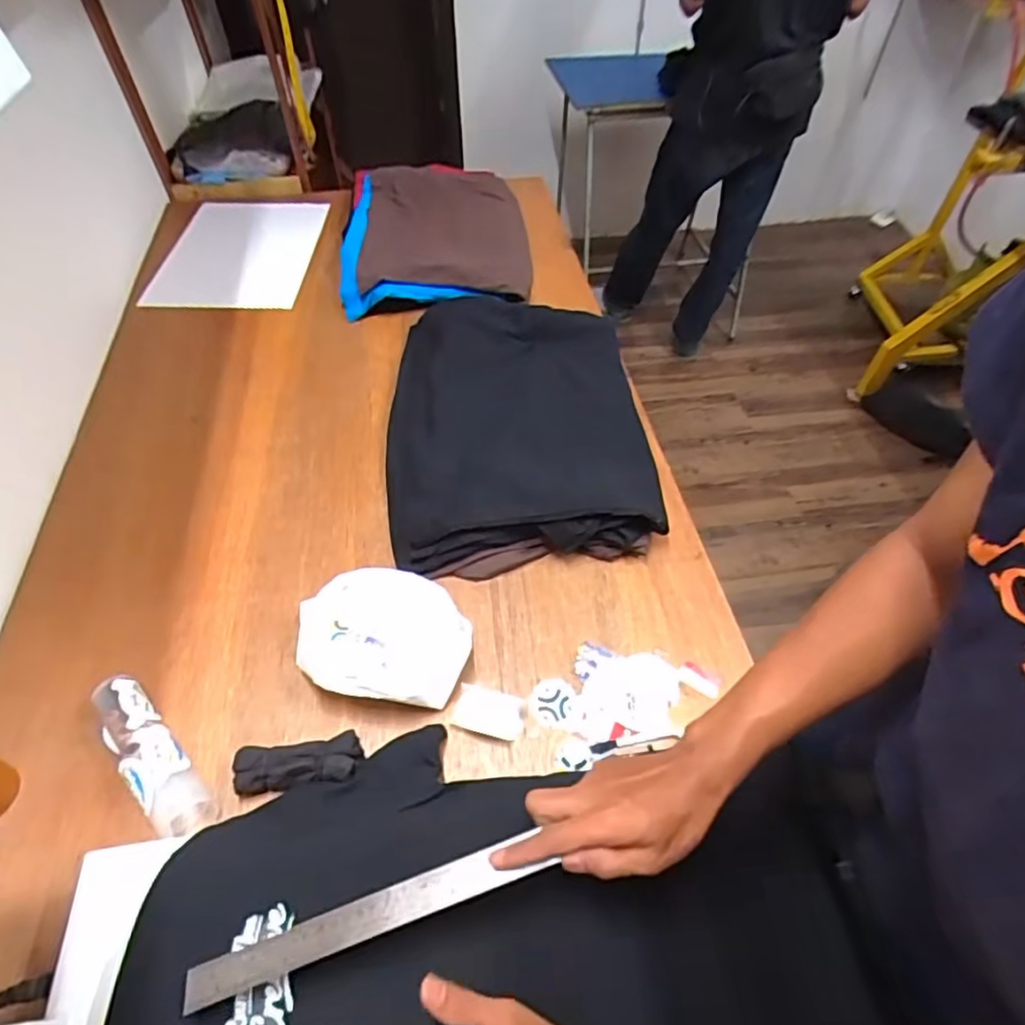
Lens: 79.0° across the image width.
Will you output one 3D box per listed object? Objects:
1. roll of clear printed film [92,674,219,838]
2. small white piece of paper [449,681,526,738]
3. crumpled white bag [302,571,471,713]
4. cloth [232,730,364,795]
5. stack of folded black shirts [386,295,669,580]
[{"bbox_3d":[-0.376,0.255,0.649,0.058,0.048,0.194,-37,59,-28],"label":"roll of clear printed film"},{"bbox_3d":[-0.027,0.224,0.701,0.081,0.022,0.045,11,50,8],"label":"small white piece of paper"},{"bbox_3d":[-0.151,0.151,0.744,0.201,0.046,0.162,16,51,12],"label":"crumpled white bag"},{"bbox_3d":[-0.224,0.263,0.653,0.128,0.032,0.049,-5,50,-5],"label":"cloth"},{"bbox_3d":[0.011,-0.142,0.961,0.372,0.099,0.534,-4,50,-4],"label":"stack of folded black shirts"}]

